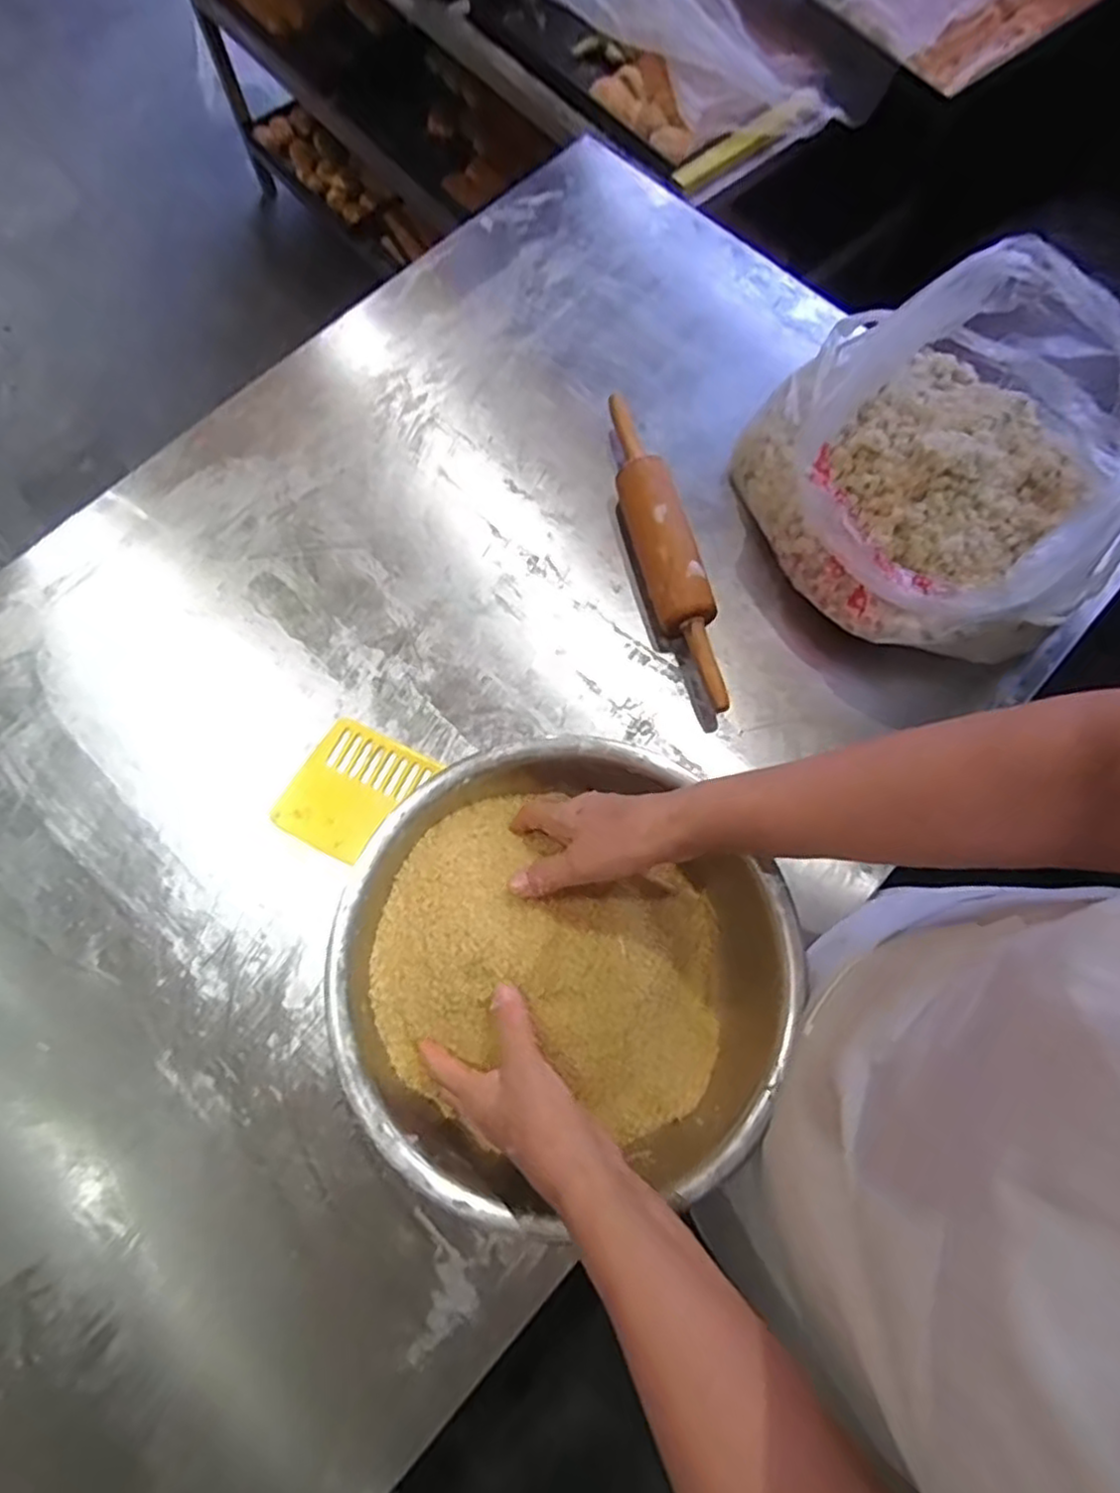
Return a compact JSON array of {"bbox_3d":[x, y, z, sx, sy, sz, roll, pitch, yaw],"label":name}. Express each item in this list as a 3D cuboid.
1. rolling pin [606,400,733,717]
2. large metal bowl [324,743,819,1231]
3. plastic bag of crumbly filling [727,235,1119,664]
[{"bbox_3d":[0.099,-0.194,0.691,0.059,0.061,0.337,-11,73,-4],"label":"rolling pin"},{"bbox_3d":[0.002,0.157,0.535,0.328,0.088,0.310,0,73,-1],"label":"large metal bowl"},{"bbox_3d":[0.352,-0.246,0.649,0.294,0.178,0.309,-17,75,-5],"label":"plastic bag of crumbly filling"}]

